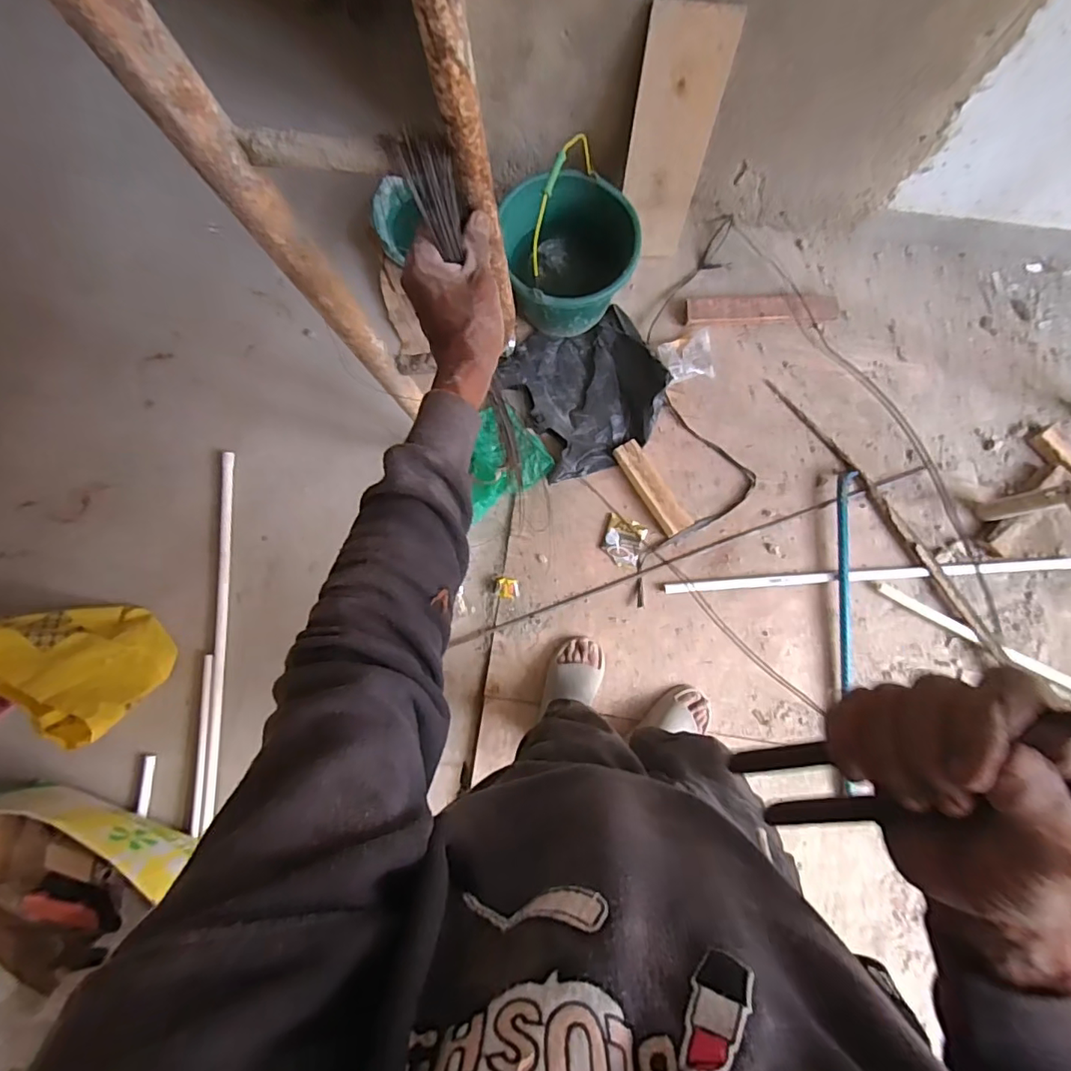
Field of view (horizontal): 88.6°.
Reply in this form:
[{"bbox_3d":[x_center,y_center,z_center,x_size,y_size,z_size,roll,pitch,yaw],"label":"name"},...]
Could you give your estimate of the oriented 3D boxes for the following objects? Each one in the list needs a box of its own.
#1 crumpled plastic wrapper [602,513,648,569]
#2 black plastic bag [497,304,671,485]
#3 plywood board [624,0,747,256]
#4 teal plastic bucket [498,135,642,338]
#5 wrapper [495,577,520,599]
[{"bbox_3d":[0.204,0.014,1.273,0.095,0.014,0.109,19,87,3],"label":"crumpled plastic wrapper"},{"bbox_3d":[0.114,-0.332,1.278,0.361,0.060,0.353,-20,85,1],"label":"black plastic bag"},{"bbox_3d":[0.263,-0.767,1.088,0.147,0.458,0.022,5,67,2],"label":"plywood board"},{"bbox_3d":[0.077,-0.622,1.148,0.263,0.369,0.271,0,86,2],"label":"teal plastic bucket"},{"bbox_3d":[-0.063,0.123,1.275,0.053,0.007,0.047,9,86,3],"label":"wrapper"}]

